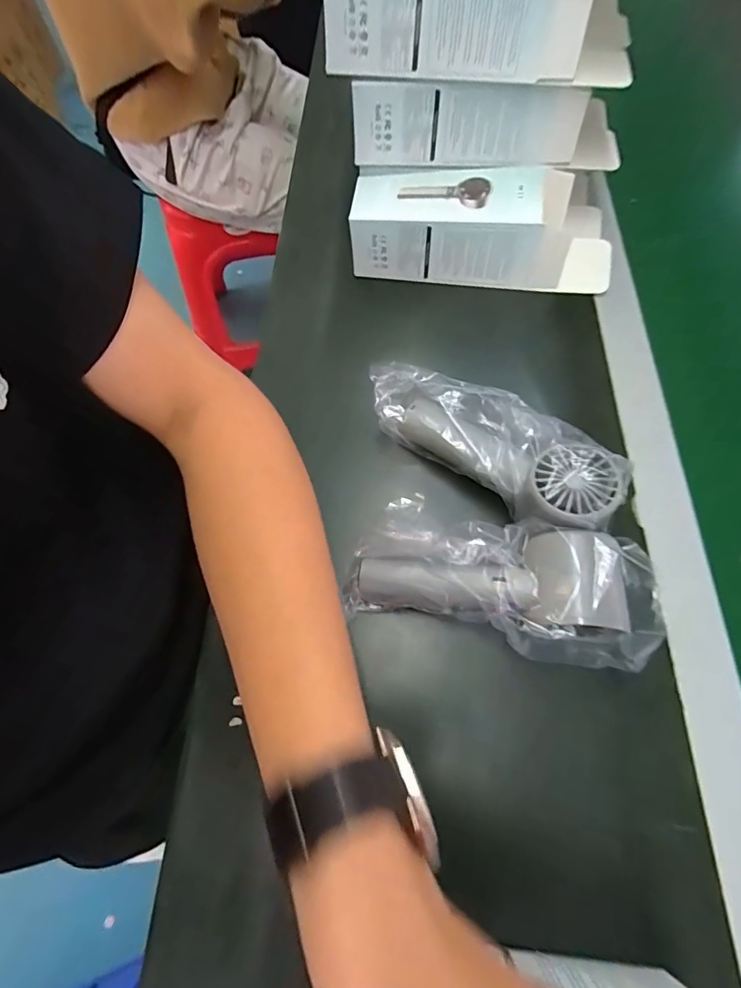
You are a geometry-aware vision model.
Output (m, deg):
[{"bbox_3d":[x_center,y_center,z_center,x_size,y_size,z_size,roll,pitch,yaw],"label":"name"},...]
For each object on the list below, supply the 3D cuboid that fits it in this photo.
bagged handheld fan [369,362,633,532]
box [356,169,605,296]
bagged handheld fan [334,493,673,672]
[{"bbox_3d":[0.083,-0.041,0.317,0.182,0.054,0.072,33,69,27],"label":"bagged handheld fan"},{"bbox_3d":[0.100,-0.237,0.409,0.233,0.069,0.070,7,66,3],"label":"box"},{"bbox_3d":[0.077,0.049,0.274,0.170,0.051,0.071,14,67,6],"label":"bagged handheld fan"}]

